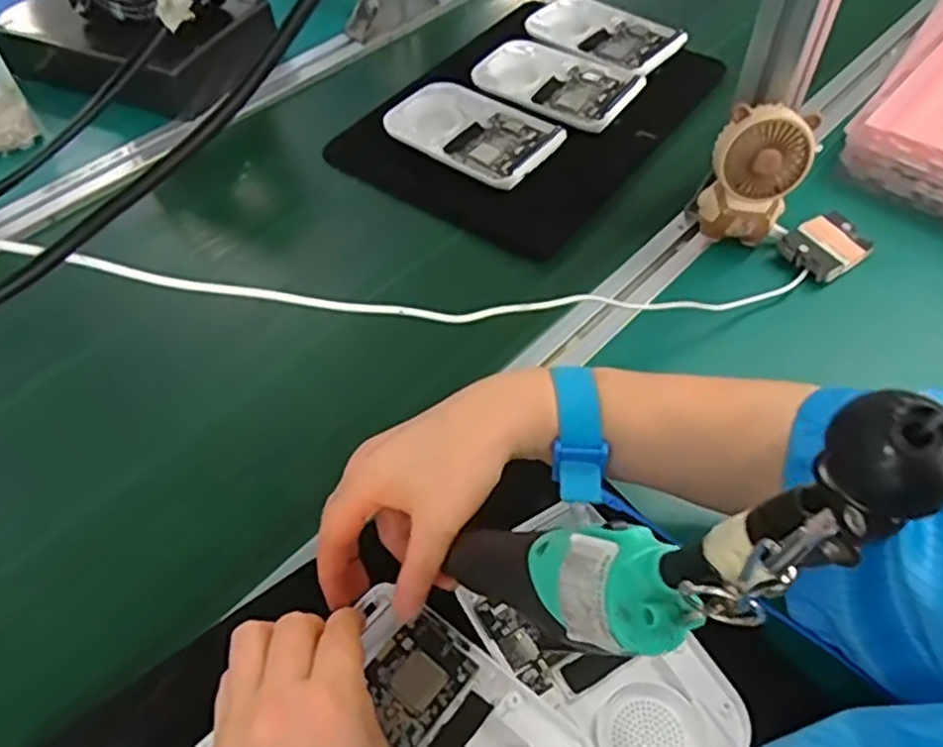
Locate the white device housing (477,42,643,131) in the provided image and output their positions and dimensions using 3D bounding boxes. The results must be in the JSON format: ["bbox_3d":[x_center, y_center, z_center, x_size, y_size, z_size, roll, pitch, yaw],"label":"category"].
[{"bbox_3d":[0.083,-0.289,0.710,0.162,0.012,0.105,31,59,21],"label":"white device housing"}]

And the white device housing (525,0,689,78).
[{"bbox_3d":[0.141,-0.360,0.758,0.165,0.014,0.094,34,60,23],"label":"white device housing"}]

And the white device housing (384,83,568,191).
[{"bbox_3d":[-0.001,-0.221,0.664,0.157,0.018,0.100,28,58,20],"label":"white device housing"}]

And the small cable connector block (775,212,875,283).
[{"bbox_3d":[0.284,-0.104,0.572,0.067,0.012,0.052,-32,59,-21],"label":"small cable connector block"}]

